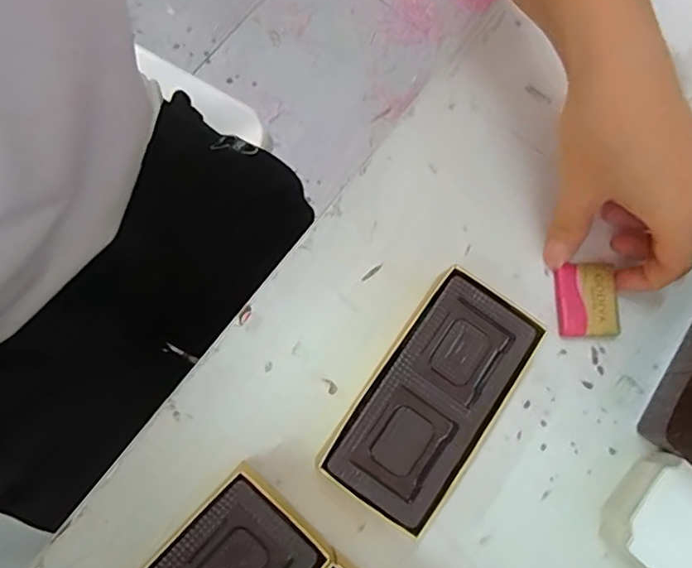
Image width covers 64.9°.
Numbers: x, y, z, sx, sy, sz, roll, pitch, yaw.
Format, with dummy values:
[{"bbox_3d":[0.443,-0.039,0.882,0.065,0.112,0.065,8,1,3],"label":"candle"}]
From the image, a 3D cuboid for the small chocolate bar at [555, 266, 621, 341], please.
[{"bbox_3d":[0.130,0.010,0.294,0.031,0.009,0.038,-1,76,-2],"label":"small chocolate bar"}]

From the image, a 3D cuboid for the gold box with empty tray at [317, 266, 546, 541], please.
[{"bbox_3d":[0.041,0.055,0.262,0.055,0.028,0.112,36,79,0],"label":"gold box with empty tray"}]

